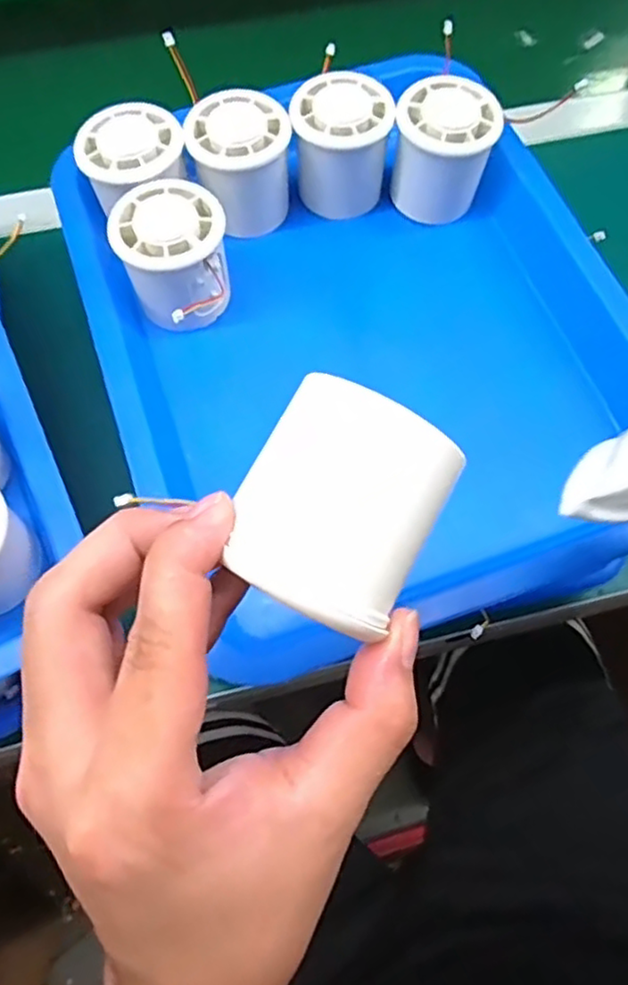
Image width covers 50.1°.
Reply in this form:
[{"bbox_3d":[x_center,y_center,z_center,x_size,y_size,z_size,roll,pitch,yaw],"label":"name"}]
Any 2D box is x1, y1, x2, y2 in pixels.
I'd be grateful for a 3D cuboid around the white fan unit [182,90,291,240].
[{"bbox_3d":[-0.041,-0.184,0.381,0.053,0.053,0.052,-12,66,-6],"label":"white fan unit"}]

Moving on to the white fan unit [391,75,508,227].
[{"bbox_3d":[0.073,-0.193,0.381,0.054,0.054,0.049,11,66,4],"label":"white fan unit"}]

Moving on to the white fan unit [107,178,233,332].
[{"bbox_3d":[-0.073,-0.123,0.355,0.055,0.051,0.054,0,66,0],"label":"white fan unit"}]

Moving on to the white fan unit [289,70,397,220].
[{"bbox_3d":[0.015,-0.198,0.387,0.053,0.054,0.049,5,66,2],"label":"white fan unit"}]

